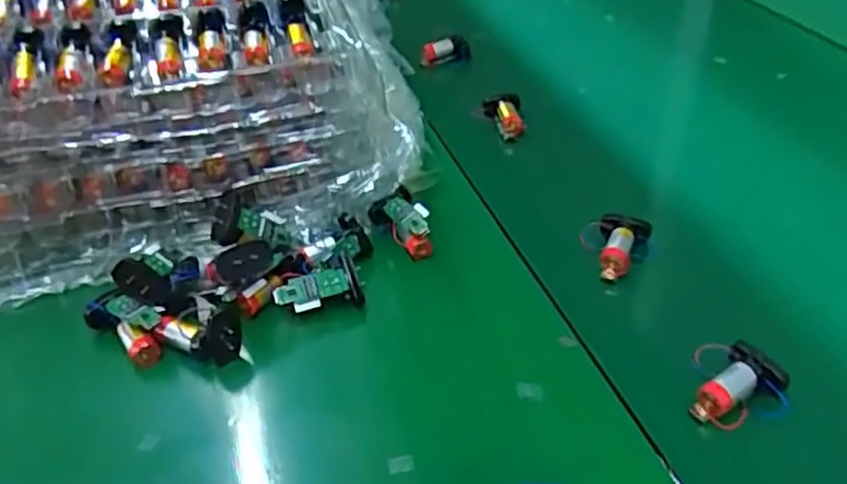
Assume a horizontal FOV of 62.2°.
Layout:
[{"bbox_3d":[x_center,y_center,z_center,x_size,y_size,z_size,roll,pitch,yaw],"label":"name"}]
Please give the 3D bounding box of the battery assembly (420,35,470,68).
[{"bbox_3d":[0.020,-0.193,0.716,0.062,0.024,0.015,-27,44,-23],"label":"battery assembly"}]

